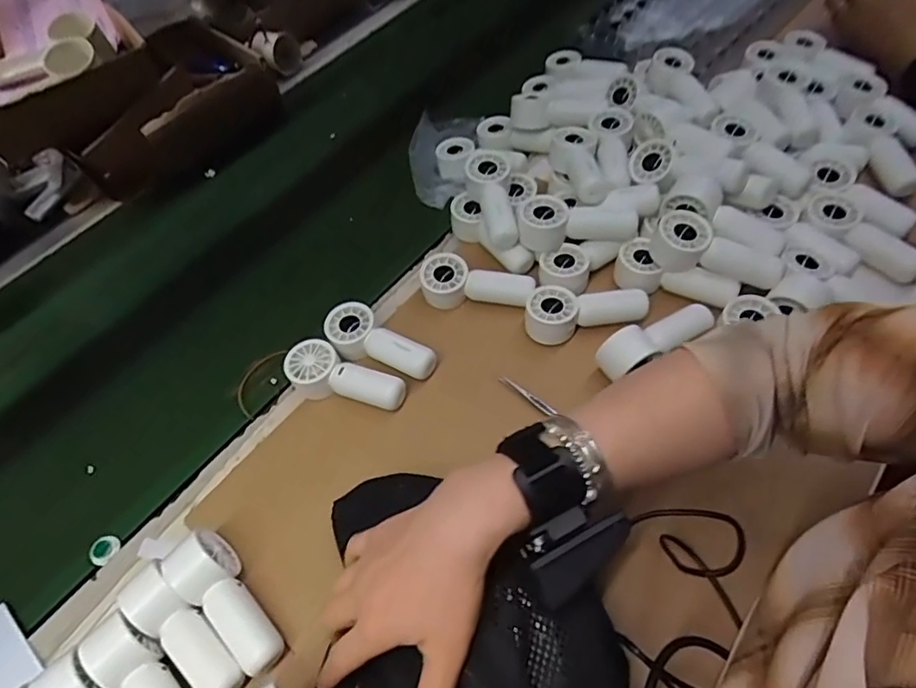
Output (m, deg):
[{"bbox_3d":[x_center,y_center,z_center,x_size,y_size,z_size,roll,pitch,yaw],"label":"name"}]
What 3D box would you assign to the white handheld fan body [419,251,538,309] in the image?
[{"bbox_3d":[0.018,-0.057,0.529,0.108,0.033,0.042,10,58,14],"label":"white handheld fan body"}]

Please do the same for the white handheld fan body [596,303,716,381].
[{"bbox_3d":[0.175,-0.006,0.469,0.109,0.038,0.034,-27,57,-10],"label":"white handheld fan body"}]

